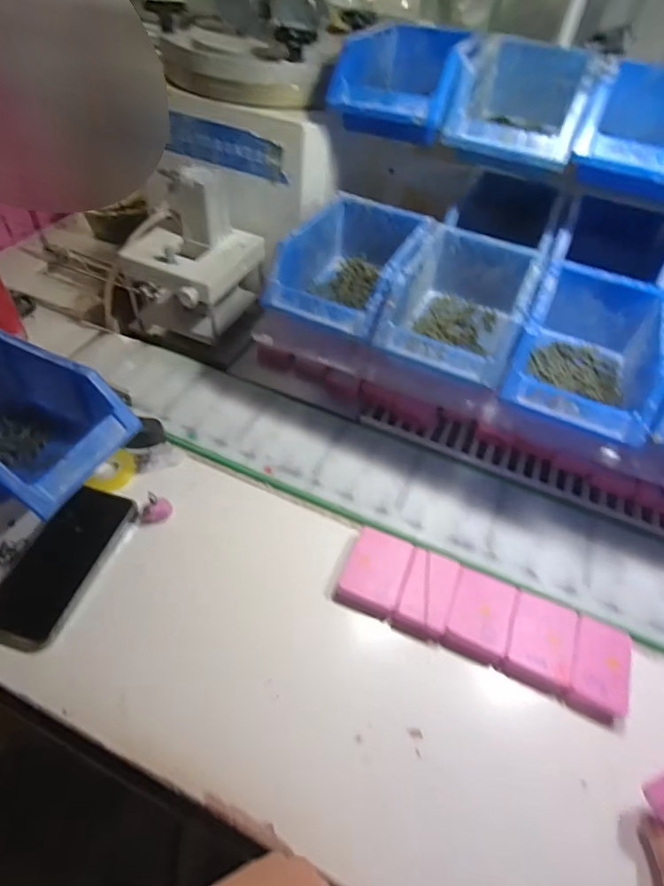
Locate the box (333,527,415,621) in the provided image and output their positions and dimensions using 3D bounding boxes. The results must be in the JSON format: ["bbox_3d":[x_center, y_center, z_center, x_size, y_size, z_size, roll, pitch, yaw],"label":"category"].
[{"bbox_3d":[0.041,0.121,0.469,0.053,0.018,0.075,22,51,12],"label":"box"}]

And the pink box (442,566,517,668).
[{"bbox_3d":[0.132,0.153,0.444,0.053,0.015,0.072,20,50,10],"label":"pink box"}]

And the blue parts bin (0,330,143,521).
[{"bbox_3d":[-0.283,-0.017,0.446,0.172,0.077,0.126,22,51,12],"label":"blue parts bin"}]

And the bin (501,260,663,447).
[{"bbox_3d":[0.246,-0.086,0.484,0.124,0.079,0.186,23,51,13],"label":"bin"}]

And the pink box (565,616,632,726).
[{"bbox_3d":[0.224,0.187,0.414,0.047,0.015,0.073,21,51,11],"label":"pink box"}]

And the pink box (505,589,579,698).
[{"bbox_3d":[0.178,0.168,0.426,0.051,0.015,0.074,20,50,10],"label":"pink box"}]

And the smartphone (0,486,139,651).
[{"bbox_3d":[-0.243,0.107,0.453,0.070,0.013,0.152,18,50,9],"label":"smartphone"}]

